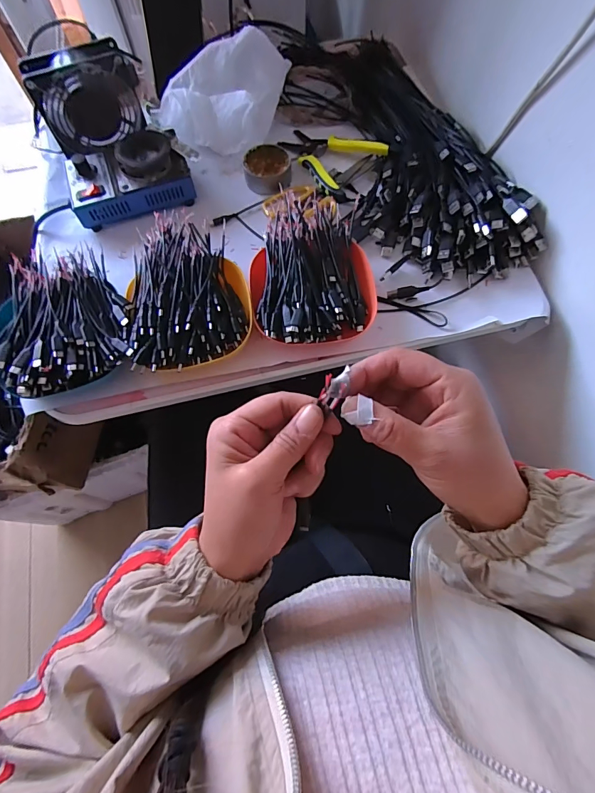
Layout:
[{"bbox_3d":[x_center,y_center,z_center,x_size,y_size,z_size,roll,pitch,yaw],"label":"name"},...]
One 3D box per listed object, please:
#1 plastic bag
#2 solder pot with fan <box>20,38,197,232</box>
[{"bbox_3d":[-0.107,-0.415,0.542,0.146,0.087,0.125,27,71,11],"label":"plastic bag"},{"bbox_3d":[-0.242,-0.335,0.503,0.142,0.101,0.202,-26,70,-9],"label":"solder pot with fan"}]

